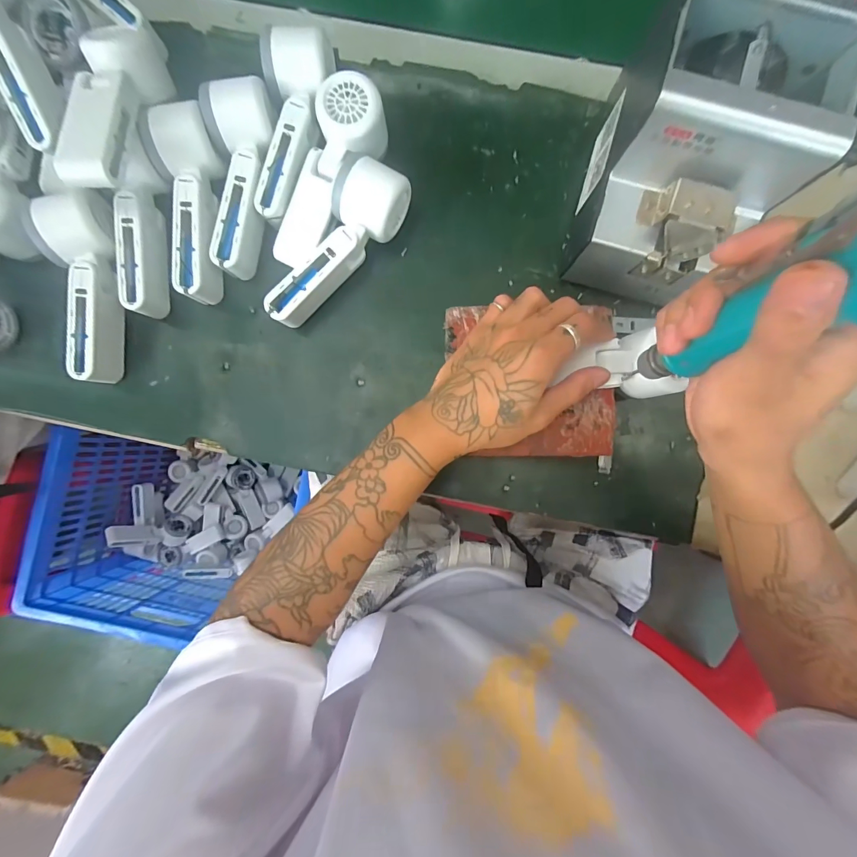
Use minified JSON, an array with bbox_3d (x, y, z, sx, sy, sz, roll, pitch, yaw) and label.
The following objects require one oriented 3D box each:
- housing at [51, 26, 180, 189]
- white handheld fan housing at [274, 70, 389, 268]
[{"bbox_3d":[-0.267,-0.267,0.340,0.057,0.045,0.164,6,73,1],"label":"housing"},{"bbox_3d":[-0.093,-0.231,0.374,0.058,0.047,0.169,30,101,2],"label":"white handheld fan housing"}]

